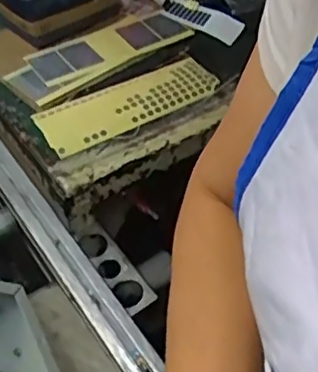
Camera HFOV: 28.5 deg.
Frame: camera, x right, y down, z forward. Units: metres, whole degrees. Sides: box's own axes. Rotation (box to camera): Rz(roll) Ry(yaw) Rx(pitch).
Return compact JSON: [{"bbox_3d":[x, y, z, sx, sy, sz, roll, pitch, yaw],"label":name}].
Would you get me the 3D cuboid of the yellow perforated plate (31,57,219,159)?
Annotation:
[{"bbox_3d":[-0.045,-0.126,0.938,0.275,0.009,0.103,-27,51,-24],"label":"yellow perforated plate"}]

